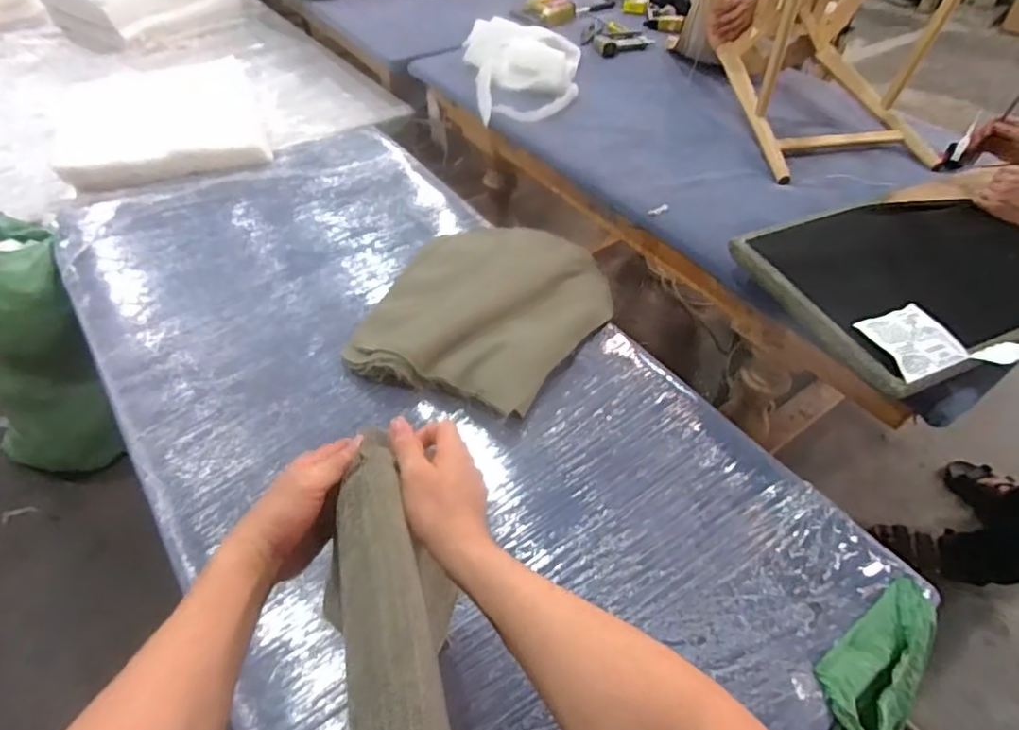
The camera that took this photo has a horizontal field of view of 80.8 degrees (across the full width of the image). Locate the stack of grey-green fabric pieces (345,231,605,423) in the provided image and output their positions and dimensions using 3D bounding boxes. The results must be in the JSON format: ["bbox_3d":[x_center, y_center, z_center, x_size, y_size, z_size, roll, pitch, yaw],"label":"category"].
[{"bbox_3d":[-0.034,-0.128,1.237,0.431,0.068,0.513,16,49,11],"label":"stack of grey-green fabric pieces"}]

